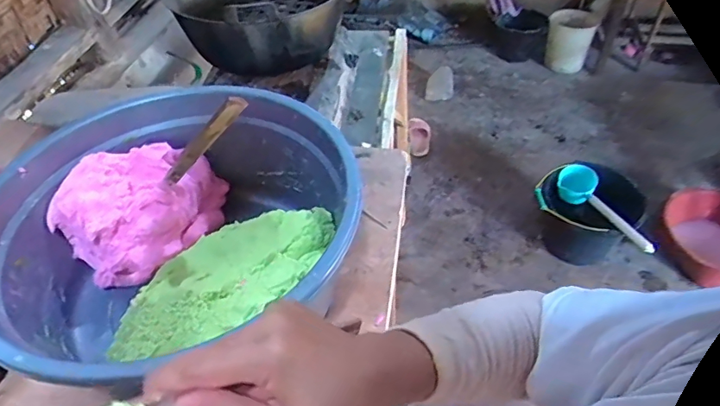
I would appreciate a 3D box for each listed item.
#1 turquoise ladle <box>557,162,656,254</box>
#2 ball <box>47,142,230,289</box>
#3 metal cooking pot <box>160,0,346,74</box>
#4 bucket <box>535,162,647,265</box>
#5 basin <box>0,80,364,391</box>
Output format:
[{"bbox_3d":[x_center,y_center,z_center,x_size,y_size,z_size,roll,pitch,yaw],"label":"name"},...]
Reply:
[{"bbox_3d":[0.765,0.020,1.587,0.139,0.077,0.369,-16,48,-12],"label":"turquoise ladle"},{"bbox_3d":[-0.282,-0.004,0.664,0.127,0.109,0.199,22,51,22],"label":"ball"},{"bbox_3d":[-0.255,-0.484,1.258,0.384,0.198,0.359,-1,46,1],"label":"metal cooking pot"},{"bbox_3d":[0.770,0.035,1.718,0.309,0.265,0.299,-1,46,1],"label":"bucket"},{"bbox_3d":[-0.206,0.045,0.594,0.398,0.176,0.395,-1,46,1],"label":"basin"}]

